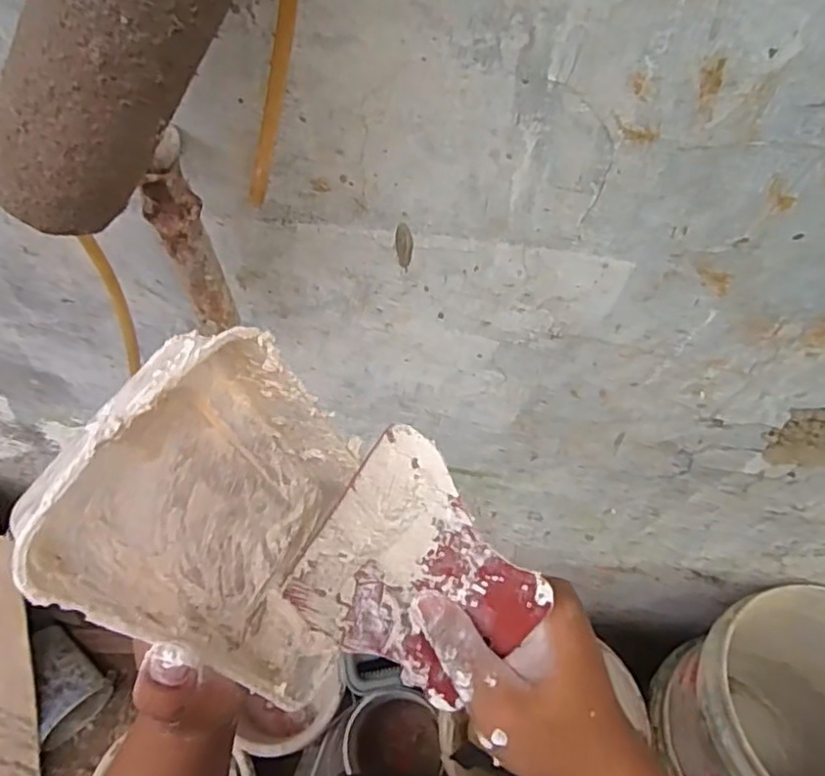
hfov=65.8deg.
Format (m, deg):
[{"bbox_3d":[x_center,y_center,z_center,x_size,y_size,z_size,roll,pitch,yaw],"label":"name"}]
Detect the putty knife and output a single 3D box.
[{"bbox_3d":[0.003,0.089,0.297,0.099,0.012,0.107,36,107,7],"label":"putty knife"}]

